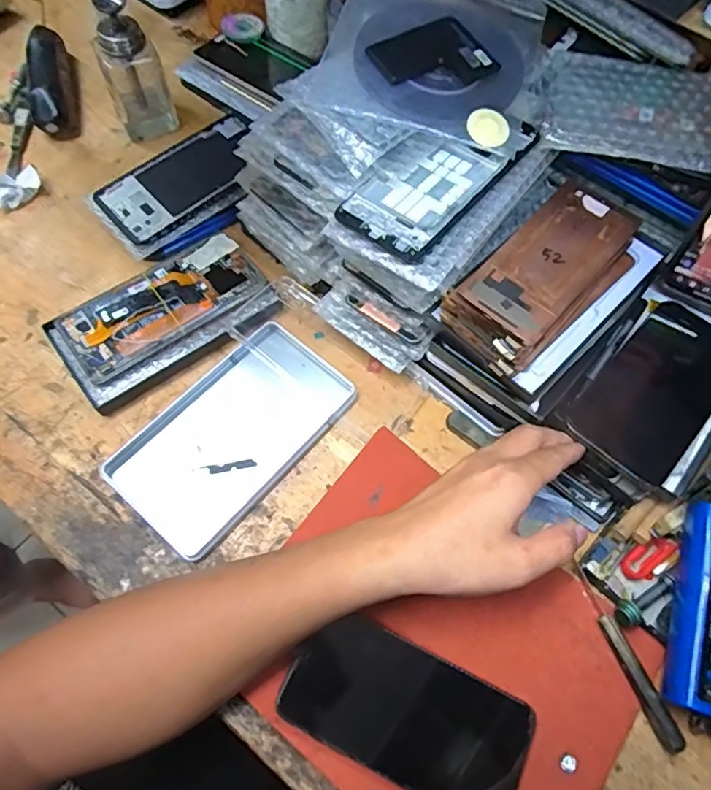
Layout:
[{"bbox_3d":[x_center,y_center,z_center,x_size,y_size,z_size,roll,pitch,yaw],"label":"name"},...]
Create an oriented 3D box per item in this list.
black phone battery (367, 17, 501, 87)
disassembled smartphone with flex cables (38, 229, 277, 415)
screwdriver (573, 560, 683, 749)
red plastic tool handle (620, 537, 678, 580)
[{"bbox_3d":[0.056,-0.243,0.398,0.078,0.009,0.060,-29,75,-11],"label":"black phone battery"},{"bbox_3d":[-0.159,-0.067,0.466,0.172,0.022,0.092,-33,72,-17],"label":"disassembled smartphone with flex cables"},{"bbox_3d":[0.182,0.177,0.379,0.013,0.019,0.125,-20,68,-12],"label":"screwdriver"},{"bbox_3d":[0.219,0.121,0.409,0.043,0.009,0.019,-30,71,-16],"label":"red plastic tool handle"}]

